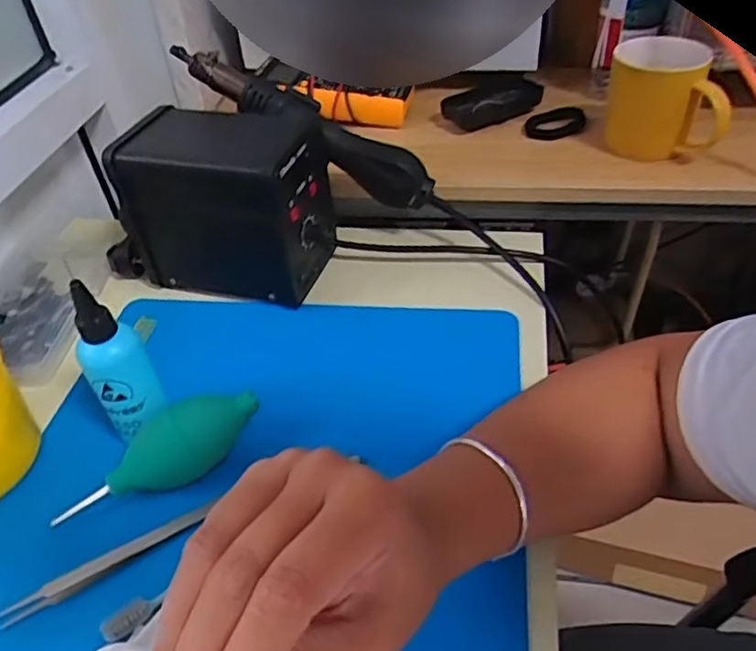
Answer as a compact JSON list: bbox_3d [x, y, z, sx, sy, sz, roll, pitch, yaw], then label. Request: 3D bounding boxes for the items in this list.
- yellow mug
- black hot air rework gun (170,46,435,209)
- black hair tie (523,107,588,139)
[{"bbox_3d":[0.271,-0.214,0.598,0.101,0.081,0.076,8,44,15],"label":"yellow mug"},{"bbox_3d":[-0.065,-0.179,0.561,0.252,0.049,0.030,29,46,-5],"label":"black hot air rework gun"},{"bbox_3d":[0.187,-0.214,0.673,0.061,0.012,0.067,8,44,15],"label":"black hair tie"}]

